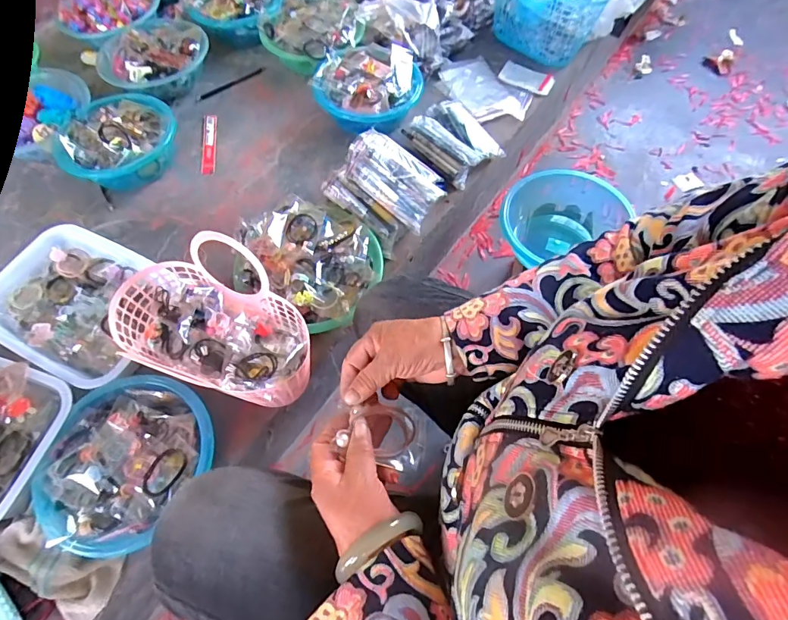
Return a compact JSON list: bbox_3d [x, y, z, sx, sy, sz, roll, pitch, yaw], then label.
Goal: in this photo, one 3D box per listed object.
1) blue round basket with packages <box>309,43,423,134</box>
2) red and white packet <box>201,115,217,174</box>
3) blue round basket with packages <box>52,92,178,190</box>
[{"bbox_3d":[-0.059,-0.471,0.935,0.206,0.094,0.219,0,66,1],"label":"blue round basket with packages"},{"bbox_3d":[-0.401,-0.362,0.936,0.028,0.017,0.186,-10,66,-3],"label":"red and white packet"},{"bbox_3d":[-0.542,-0.341,0.864,0.184,0.093,0.226,3,66,3],"label":"blue round basket with packages"}]

